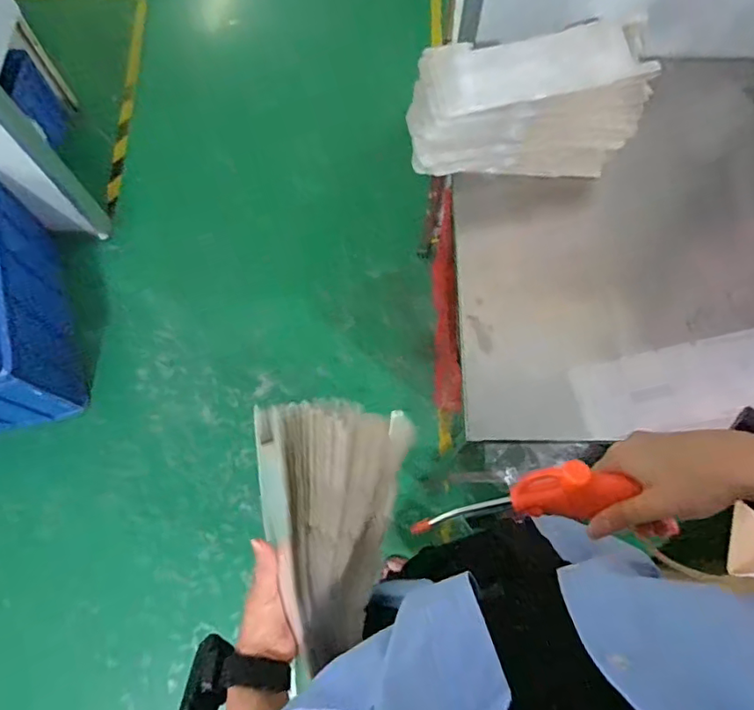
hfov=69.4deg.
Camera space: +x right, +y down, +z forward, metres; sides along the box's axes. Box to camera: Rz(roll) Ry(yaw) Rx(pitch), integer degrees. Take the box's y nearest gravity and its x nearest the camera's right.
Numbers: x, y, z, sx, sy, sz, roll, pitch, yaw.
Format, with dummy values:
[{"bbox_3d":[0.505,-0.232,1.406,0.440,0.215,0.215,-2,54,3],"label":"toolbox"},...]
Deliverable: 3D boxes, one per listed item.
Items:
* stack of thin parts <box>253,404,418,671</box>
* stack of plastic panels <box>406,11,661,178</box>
[{"bbox_3d":[-0.026,0.144,0.480,0.128,0.067,0.202,-7,71,-3],"label":"stack of thin parts"},{"bbox_3d":[0.229,-0.385,0.846,0.347,0.184,0.115,-4,71,-2],"label":"stack of plastic panels"}]

